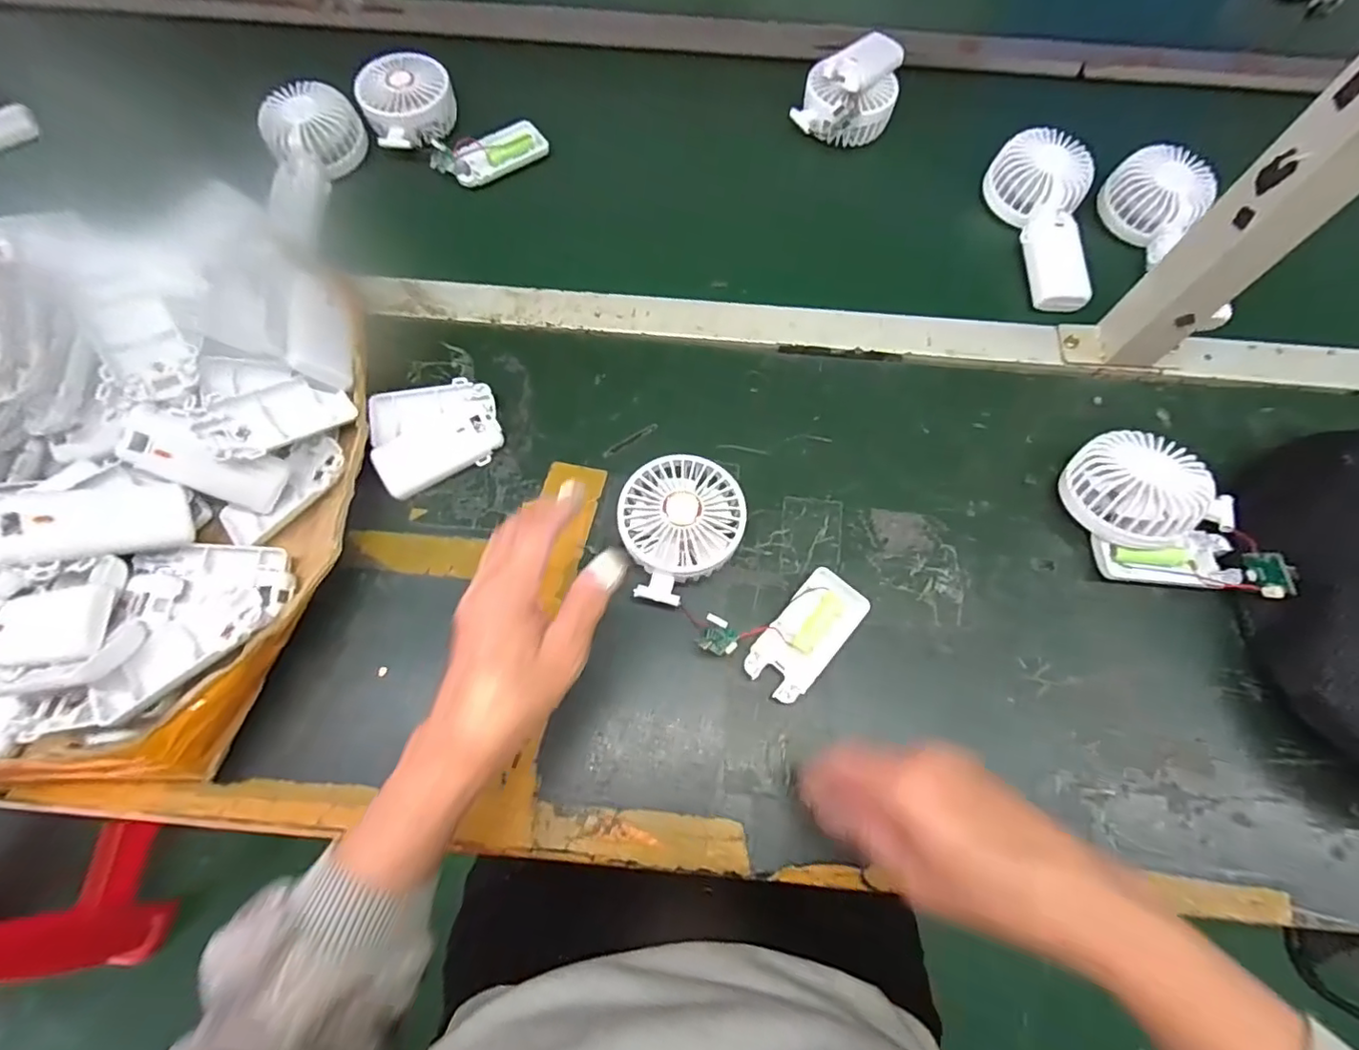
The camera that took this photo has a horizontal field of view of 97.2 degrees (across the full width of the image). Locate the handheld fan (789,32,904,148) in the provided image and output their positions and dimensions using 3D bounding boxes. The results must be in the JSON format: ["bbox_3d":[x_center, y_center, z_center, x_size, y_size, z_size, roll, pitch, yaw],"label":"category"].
[{"bbox_3d":[0.169,-0.428,0.590,0.086,0.058,0.096,23,71,9],"label":"handheld fan"}]

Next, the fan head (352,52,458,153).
[{"bbox_3d":[-0.267,-0.417,0.589,0.090,0.029,0.084,-34,94,-4],"label":"fan head"}]

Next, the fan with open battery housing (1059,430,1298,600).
[{"bbox_3d":[0.348,-0.009,0.435,0.120,0.056,0.110,10,70,4],"label":"fan with open battery housing"}]

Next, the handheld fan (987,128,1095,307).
[{"bbox_3d":[0.333,-0.277,0.541,0.079,0.039,0.171,2,69,1],"label":"handheld fan"}]

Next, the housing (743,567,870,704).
[{"bbox_3d":[0.088,0.077,0.417,0.046,0.011,0.094,39,74,14],"label":"housing"}]

